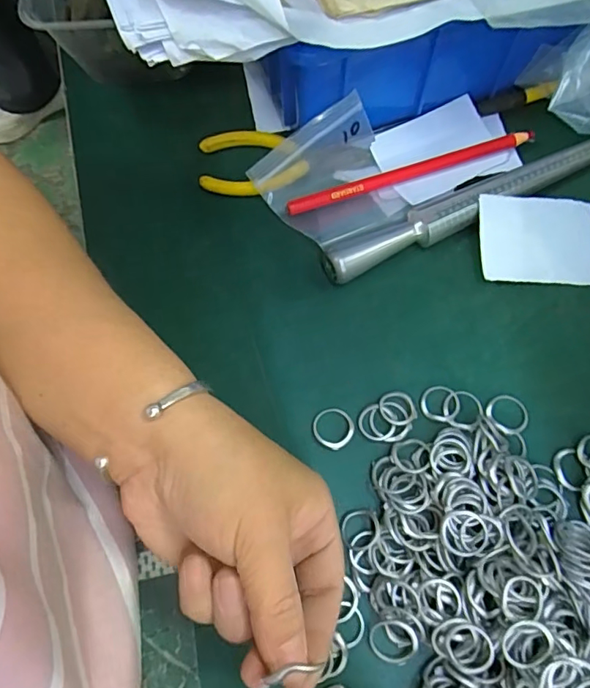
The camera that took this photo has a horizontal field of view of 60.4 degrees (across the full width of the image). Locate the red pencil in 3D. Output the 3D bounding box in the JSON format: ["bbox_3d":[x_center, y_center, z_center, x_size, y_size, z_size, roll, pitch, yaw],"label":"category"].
[{"bbox_3d":[0.074,-0.108,0.319,0.162,0.010,0.007,-18,72,-6],"label":"red pencil"}]

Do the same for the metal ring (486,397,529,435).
[{"bbox_3d":[0.115,0.038,0.274,0.022,0.004,0.021,0,71,0],"label":"metal ring"}]

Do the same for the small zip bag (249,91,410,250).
[{"bbox_3d":[0.025,-0.097,0.305,0.080,0.039,0.071,-28,73,-10],"label":"small zip bag"}]

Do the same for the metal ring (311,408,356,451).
[{"bbox_3d":[0.021,0.045,0.273,0.022,0.004,0.021,0,71,0],"label":"metal ring"}]

